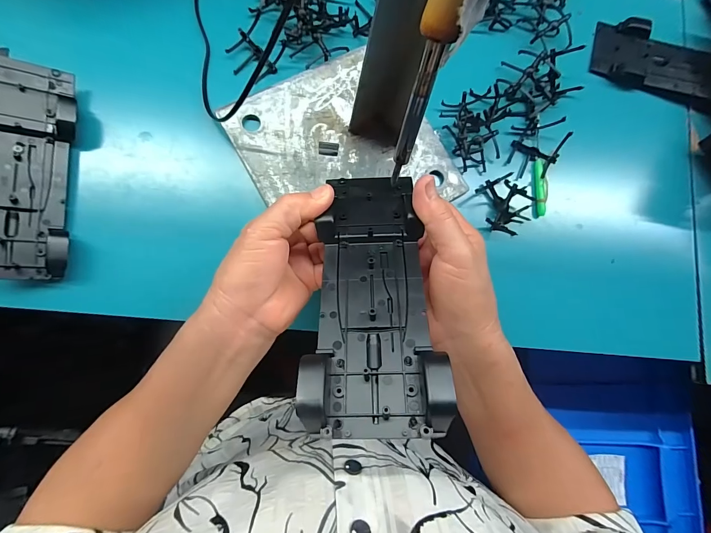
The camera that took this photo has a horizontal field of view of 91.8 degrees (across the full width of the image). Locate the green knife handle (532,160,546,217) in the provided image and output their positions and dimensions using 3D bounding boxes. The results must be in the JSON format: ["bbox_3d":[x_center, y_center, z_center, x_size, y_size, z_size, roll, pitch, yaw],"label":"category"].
[{"bbox_3d":[0.205,-0.088,0.382,0.008,0.007,0.063,1,83,-8],"label":"green knife handle"}]

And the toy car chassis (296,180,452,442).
[{"bbox_3d":[0.009,0.005,0.226,0.074,0.031,0.189,4,55,-6],"label":"toy car chassis"}]

